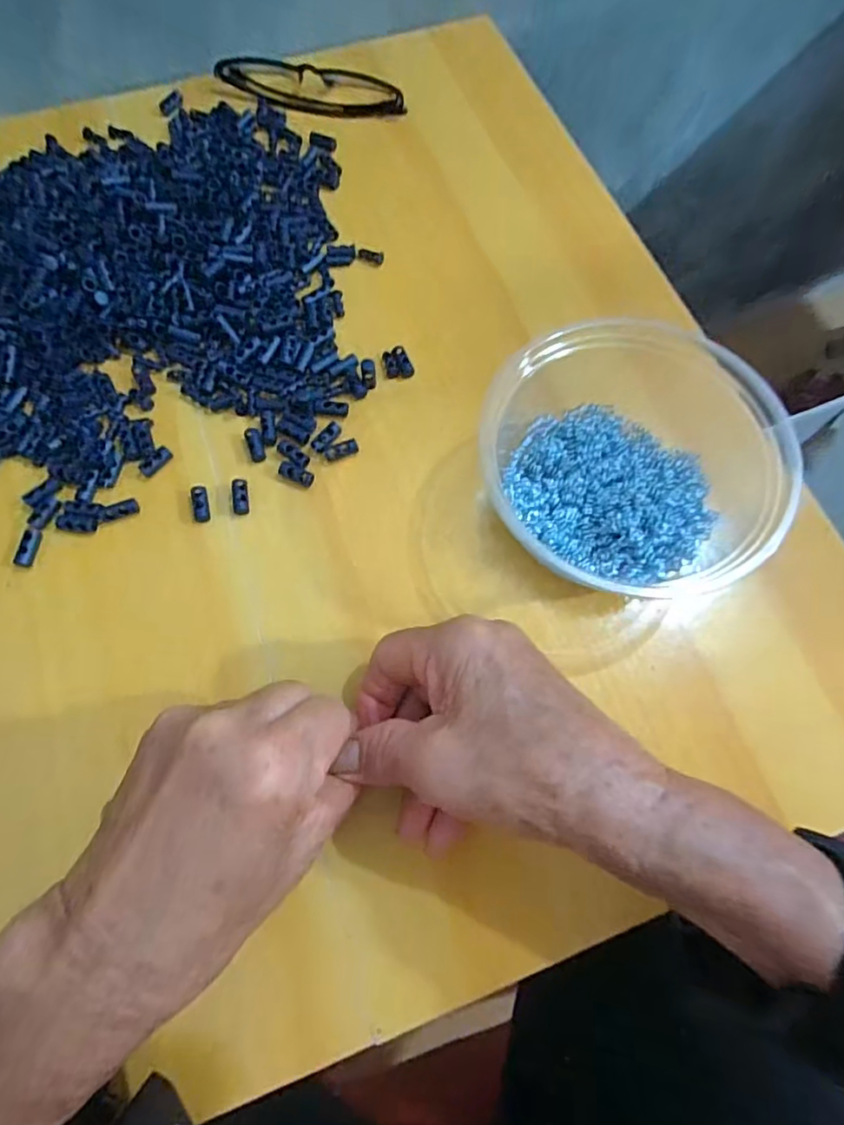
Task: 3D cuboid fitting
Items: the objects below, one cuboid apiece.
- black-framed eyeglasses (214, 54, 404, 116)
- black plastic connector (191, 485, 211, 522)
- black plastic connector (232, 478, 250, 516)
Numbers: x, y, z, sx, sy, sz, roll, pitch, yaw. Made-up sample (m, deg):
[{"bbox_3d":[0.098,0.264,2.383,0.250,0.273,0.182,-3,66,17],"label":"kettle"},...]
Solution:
[{"bbox_3d":[-0.079,-0.344,0.402,0.137,0.012,0.049,16,71,5],"label":"black-framed eyeglasses"},{"bbox_3d":[-0.115,-0.031,0.292,0.008,0.006,0.019,-9,85,-4],"label":"black plastic connector"},{"bbox_3d":[-0.095,-0.035,0.295,0.009,0.004,0.020,-10,71,-4],"label":"black plastic connector"}]

